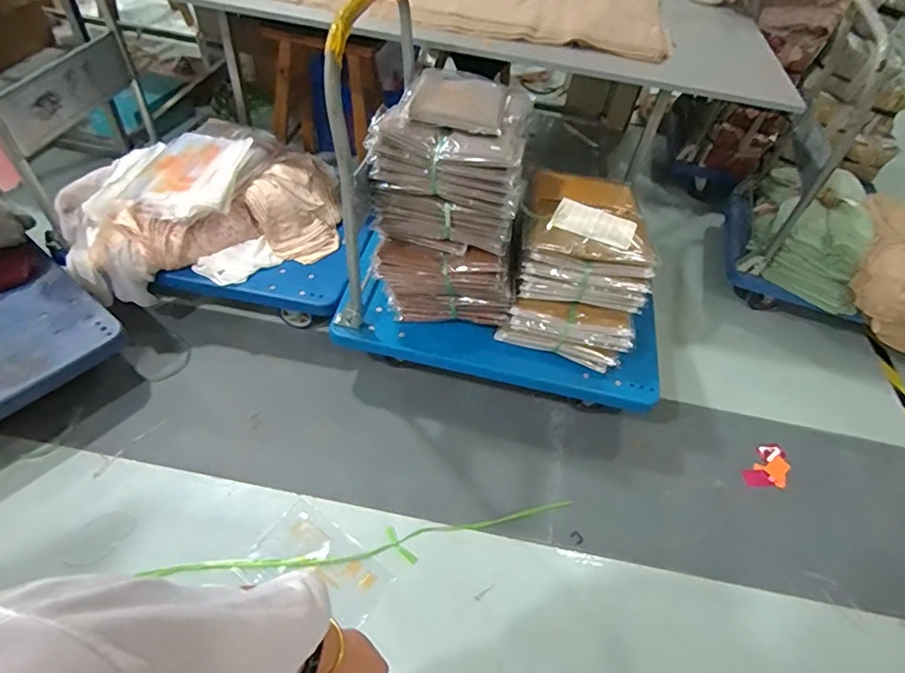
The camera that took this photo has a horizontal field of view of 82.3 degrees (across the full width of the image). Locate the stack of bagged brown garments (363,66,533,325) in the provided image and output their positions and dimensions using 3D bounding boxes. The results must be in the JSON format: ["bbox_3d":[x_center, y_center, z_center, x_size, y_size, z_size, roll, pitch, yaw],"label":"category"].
[{"bbox_3d":[0.001,-0.343,1.309,0.358,0.465,0.388,10,49,1],"label":"stack of bagged brown garments"}]

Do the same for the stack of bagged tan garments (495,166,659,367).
[{"bbox_3d":[0.340,-0.215,1.378,0.336,0.235,0.474,15,49,5],"label":"stack of bagged tan garments"}]

